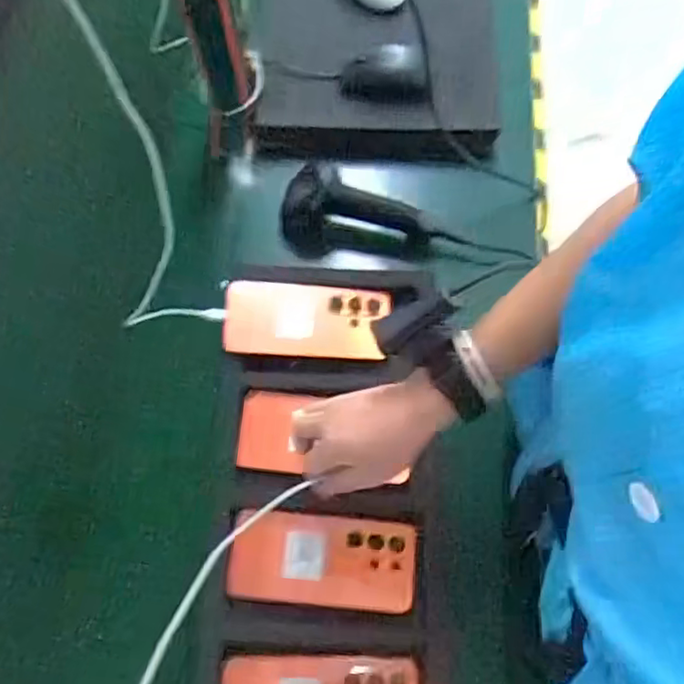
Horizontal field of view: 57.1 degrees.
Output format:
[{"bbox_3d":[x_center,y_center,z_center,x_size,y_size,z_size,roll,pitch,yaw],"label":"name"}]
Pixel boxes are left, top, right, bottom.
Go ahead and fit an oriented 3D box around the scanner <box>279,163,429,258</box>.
[{"bbox_3d":[0.012,-0.133,0.699,0.159,0.088,0.075,18,72,8],"label":"scanner"}]

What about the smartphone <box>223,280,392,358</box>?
[{"bbox_3d":[-0.036,-0.023,0.661,0.169,0.008,0.078,3,73,-9],"label":"smartphone"}]

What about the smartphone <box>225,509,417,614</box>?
[{"bbox_3d":[-0.017,0.201,0.580,0.168,0.014,0.078,4,70,3],"label":"smartphone"}]

